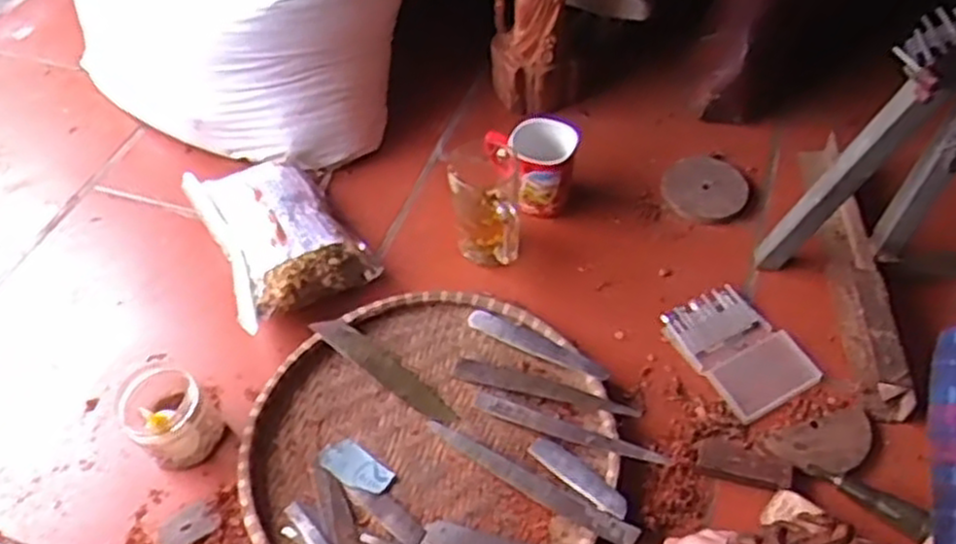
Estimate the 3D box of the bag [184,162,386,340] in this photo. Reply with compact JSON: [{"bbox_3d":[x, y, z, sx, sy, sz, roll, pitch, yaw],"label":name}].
[{"bbox_3d":[-0.232,-0.044,0.875,0.151,0.070,0.232,-29,54,-19],"label":"bag"}]

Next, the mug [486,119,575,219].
[{"bbox_3d":[0.063,-0.117,0.893,0.102,0.094,0.078,-3,50,2],"label":"mug"}]

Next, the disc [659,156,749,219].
[{"bbox_3d":[0.271,-0.102,0.917,0.092,0.011,0.096,-1,59,2],"label":"disc"}]

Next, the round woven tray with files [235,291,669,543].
[{"bbox_3d":[-0.038,0.161,0.718,0.336,0.027,0.332,-2,50,3],"label":"round woven tray with files"}]

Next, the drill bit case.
[{"bbox_3d":[0.263,0.076,0.778,0.101,0.013,0.132,-25,53,-16],"label":"drill bit case"}]

